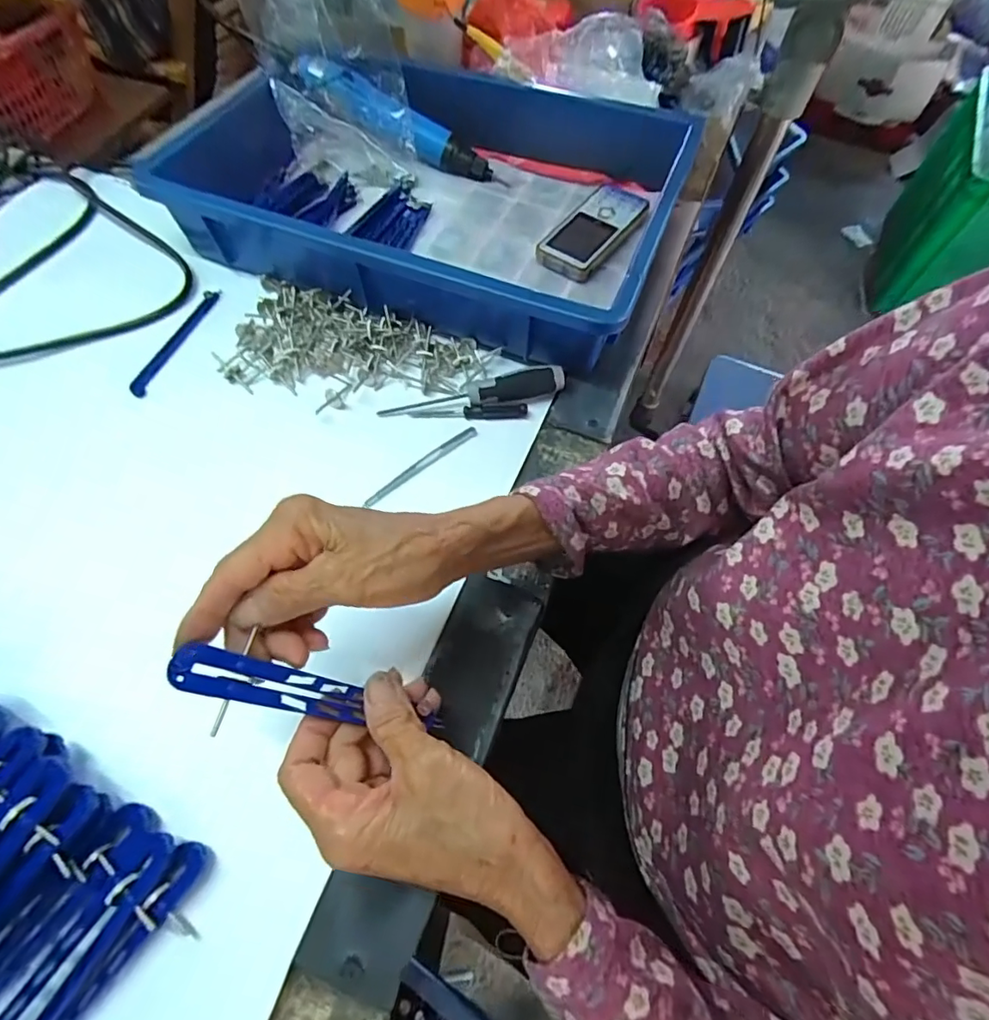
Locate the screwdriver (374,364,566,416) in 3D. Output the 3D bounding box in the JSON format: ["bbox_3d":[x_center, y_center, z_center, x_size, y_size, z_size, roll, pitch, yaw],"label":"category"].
[{"bbox_3d":[-0.016,-0.092,0.408,0.144,0.023,0.019,-9,63,-7],"label":"screwdriver"}]

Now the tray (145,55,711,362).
[{"bbox_3d":[-0.061,-0.307,0.484,0.438,0.076,0.296,22,63,9],"label":"tray"}]

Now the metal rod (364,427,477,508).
[{"bbox_3d":[-0.054,-0.034,0.393,0.102,0.006,0.008,-37,69,-19],"label":"metal rod"}]

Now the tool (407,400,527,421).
[{"bbox_3d":[-0.020,-0.079,0.410,0.090,0.011,0.013,2,62,-1],"label":"tool"}]

